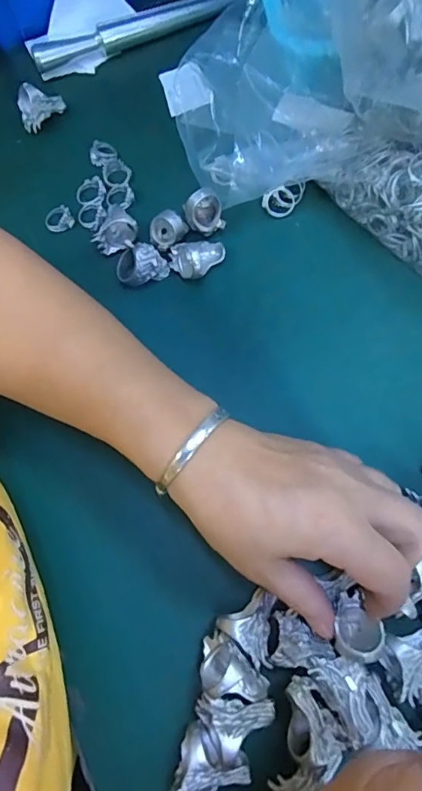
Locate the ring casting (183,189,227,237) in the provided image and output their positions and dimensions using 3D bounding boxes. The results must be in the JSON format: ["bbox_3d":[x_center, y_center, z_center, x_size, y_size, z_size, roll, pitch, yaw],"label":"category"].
[{"bbox_3d":[-0.006,-0.133,0.342,0.027,0.033,0.019,-14,71,-3],"label":"ring casting"}]

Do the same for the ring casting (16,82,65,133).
[{"bbox_3d":[-0.139,-0.236,0.386,0.038,0.032,0.018,-26,72,-7],"label":"ring casting"}]

